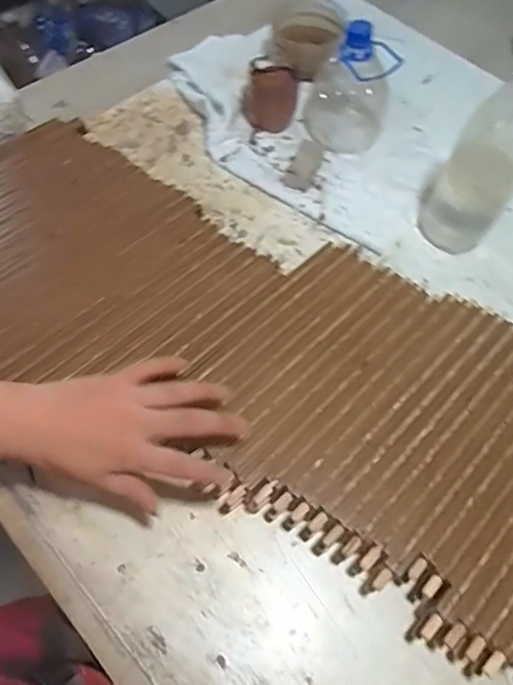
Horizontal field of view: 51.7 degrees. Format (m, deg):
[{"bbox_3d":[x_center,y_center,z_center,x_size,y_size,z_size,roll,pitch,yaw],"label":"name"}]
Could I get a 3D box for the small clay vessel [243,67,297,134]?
[{"bbox_3d":[0.018,-0.310,0.676,0.067,0.058,0.060,2,61,-2],"label":"small clay vessel"}]

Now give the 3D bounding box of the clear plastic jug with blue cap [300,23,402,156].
[{"bbox_3d":[0.115,-0.316,0.642,0.104,0.128,0.112,13,61,5],"label":"clear plastic jug with blue cap"}]

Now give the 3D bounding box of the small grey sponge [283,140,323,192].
[{"bbox_3d":[0.058,-0.212,0.636,0.030,0.018,0.069,22,62,10],"label":"small grey sponge"}]

